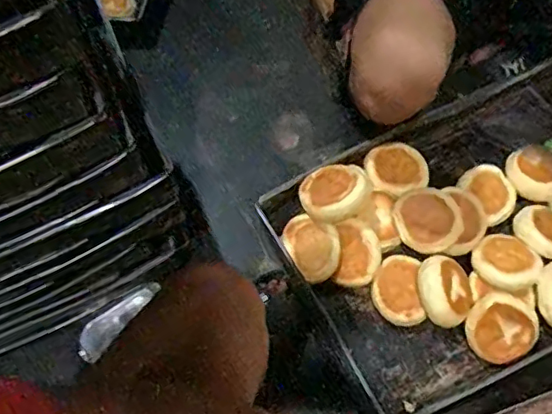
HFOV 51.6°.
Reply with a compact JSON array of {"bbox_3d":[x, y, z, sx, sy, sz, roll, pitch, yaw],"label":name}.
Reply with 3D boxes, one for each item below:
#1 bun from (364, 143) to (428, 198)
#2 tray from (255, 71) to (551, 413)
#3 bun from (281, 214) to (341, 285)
[{"bbox_3d":[0.180,-0.057,0.849,0.091,0.037,0.077,32,67,13],"label":"bun"},{"bbox_3d":[0.396,-0.011,0.840,0.755,0.096,0.376,-24,67,-13],"label":"tray"},{"bbox_3d":[0.051,0.053,0.788,0.071,0.023,0.092,-37,81,5],"label":"bun"}]

